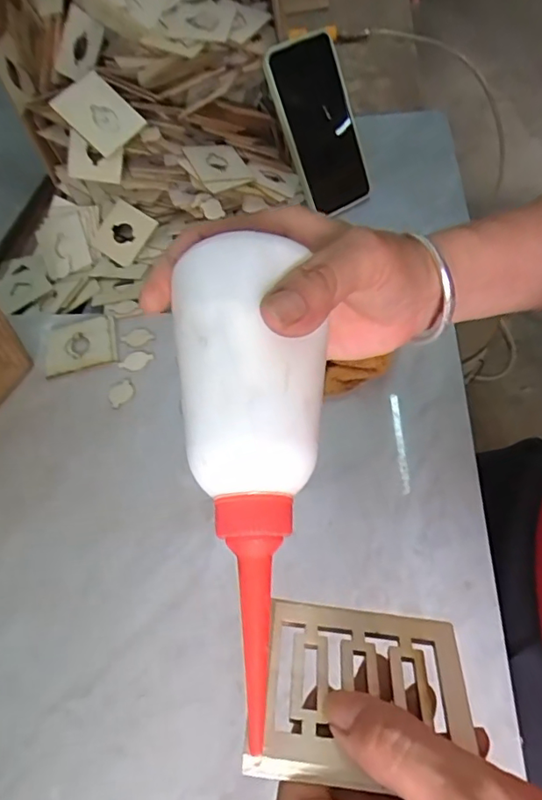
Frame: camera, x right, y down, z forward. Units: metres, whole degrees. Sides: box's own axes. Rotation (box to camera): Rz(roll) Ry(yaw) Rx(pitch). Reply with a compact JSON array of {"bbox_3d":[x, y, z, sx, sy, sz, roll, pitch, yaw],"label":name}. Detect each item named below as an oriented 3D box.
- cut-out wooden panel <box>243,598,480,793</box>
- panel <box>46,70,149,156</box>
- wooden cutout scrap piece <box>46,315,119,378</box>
[{"bbox_3d":[0.034,0.108,0.204,0.081,0.009,0.064,5,35,0],"label":"cut-out wooden panel"},{"bbox_3d":[-0.188,-0.314,0.594,0.079,0.009,0.065,41,71,-13],"label":"panel"},{"bbox_3d":[-0.185,-0.056,0.528,0.067,0.004,0.072,-14,51,-5],"label":"wooden cutout scrap piece"}]

